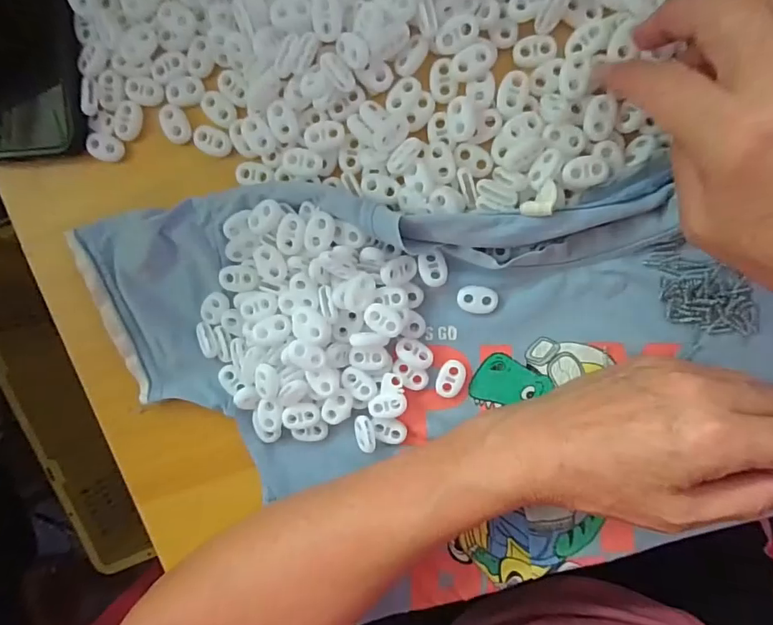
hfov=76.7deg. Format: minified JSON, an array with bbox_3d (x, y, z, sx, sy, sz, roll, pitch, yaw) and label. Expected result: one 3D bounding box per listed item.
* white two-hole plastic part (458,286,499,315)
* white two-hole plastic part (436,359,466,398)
[{"bbox_3d":[0.052,-0.007,0.279,0.023,0.004,0.015,9,98,4],"label":"white two-hole plastic part"},{"bbox_3d":[0.037,0.039,0.286,0.014,0.006,0.023,24,99,2],"label":"white two-hole plastic part"}]

